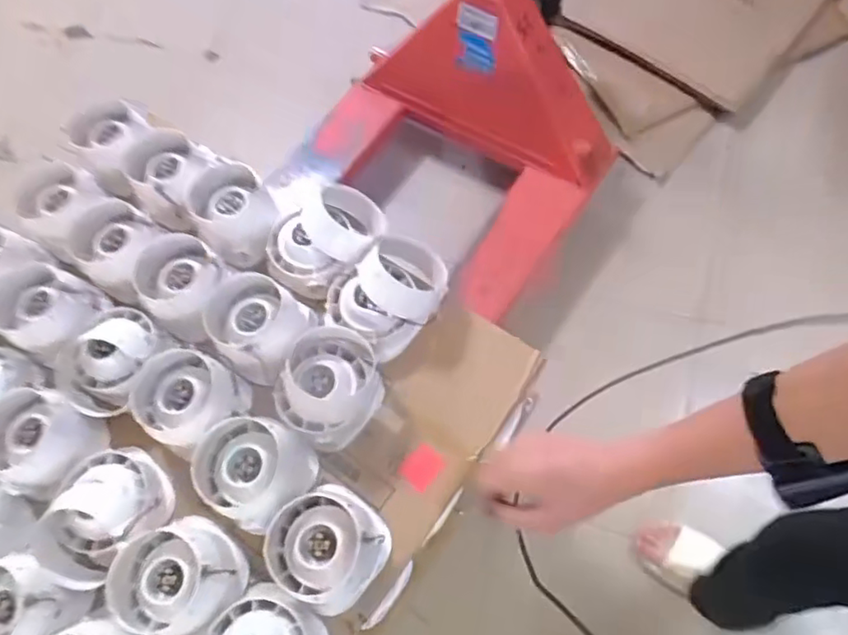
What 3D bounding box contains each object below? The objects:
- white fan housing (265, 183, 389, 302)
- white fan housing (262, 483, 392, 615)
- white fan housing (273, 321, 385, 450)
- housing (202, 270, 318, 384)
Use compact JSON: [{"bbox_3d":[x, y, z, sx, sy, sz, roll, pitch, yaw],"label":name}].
[{"bbox_3d":[-0.143,-0.129,0.937,0.141,0.111,0.181,36,75,21],"label":"white fan housing"},{"bbox_3d":[-0.124,0.282,0.756,0.136,0.077,0.134,-3,65,6],"label":"white fan housing"},{"bbox_3d":[-0.129,0.093,0.845,0.132,0.083,0.148,20,69,16],"label":"white fan housing"},{"bbox_3d":[-0.237,0.007,0.884,0.124,0.091,0.131,-3,65,6],"label":"housing"}]

